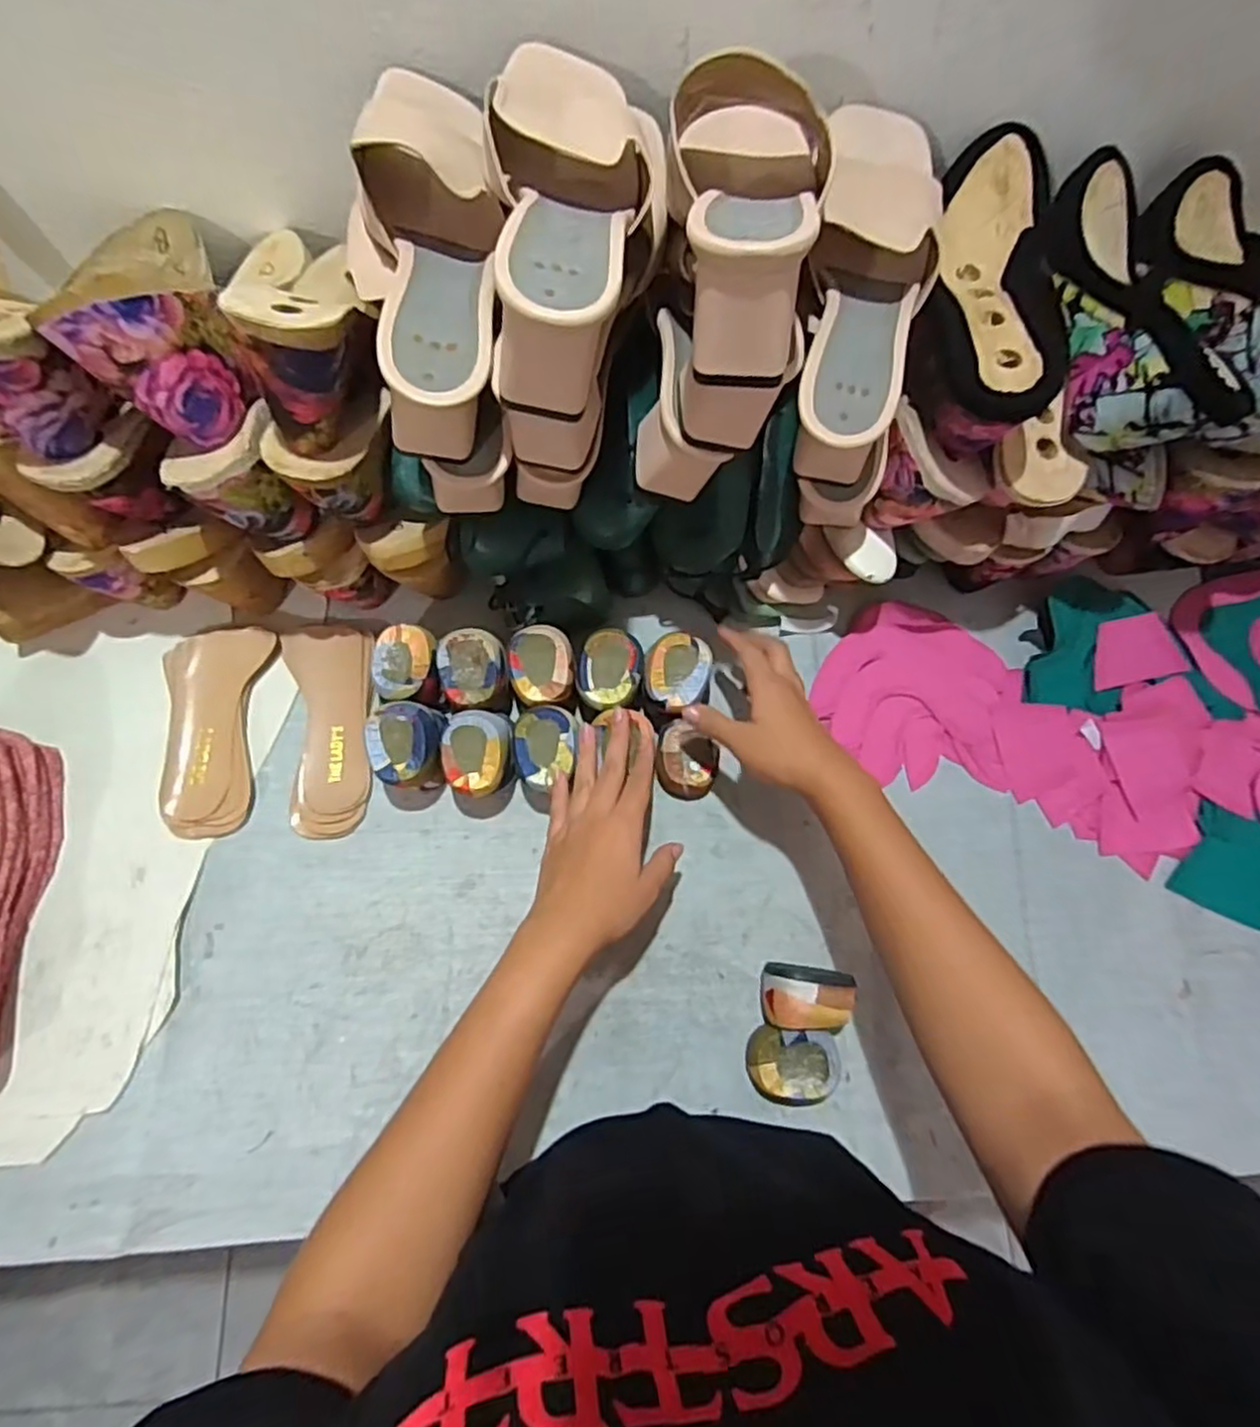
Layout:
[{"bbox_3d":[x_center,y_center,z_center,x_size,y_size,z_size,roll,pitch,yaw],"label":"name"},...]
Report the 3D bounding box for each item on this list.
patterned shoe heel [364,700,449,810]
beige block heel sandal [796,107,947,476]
[{"bbox_3d":[-0.167,0.033,0.543,0.057,0.066,0.062,-7,72,-5],"label":"patterned shoe heel"},{"bbox_3d":[0.151,-0.269,0.464,0.075,0.094,0.238,11,72,2],"label":"beige block heel sandal"}]

